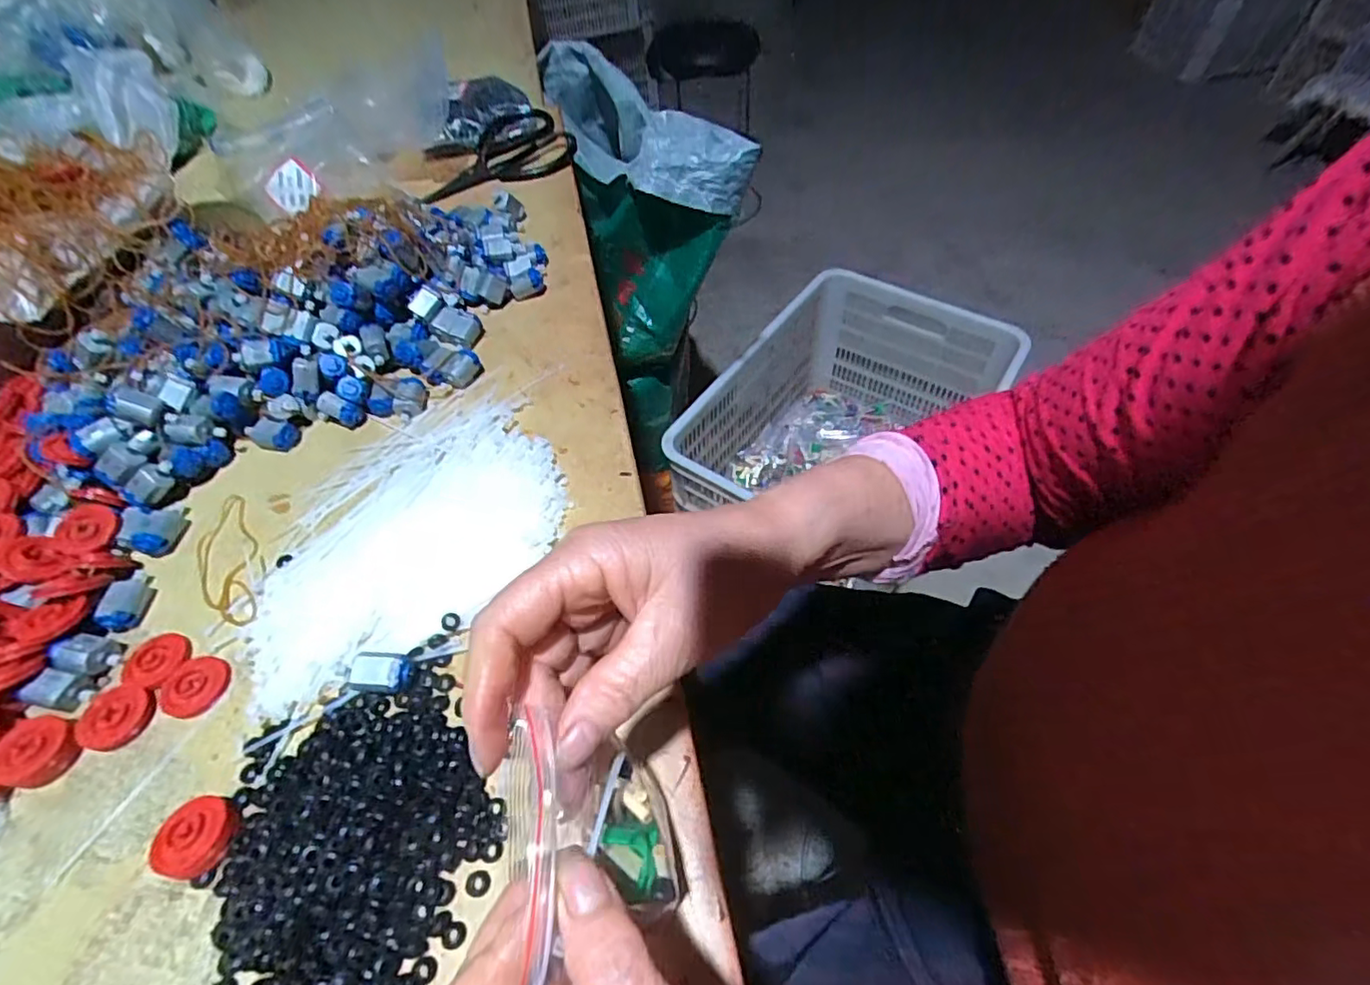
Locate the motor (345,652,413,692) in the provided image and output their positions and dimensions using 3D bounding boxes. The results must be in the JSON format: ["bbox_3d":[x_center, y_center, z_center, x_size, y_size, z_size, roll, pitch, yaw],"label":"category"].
[{"bbox_3d":[-0.156,0.094,0.315,0.033,0.017,0.019,1,53,3],"label":"motor"}]

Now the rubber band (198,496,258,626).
[{"bbox_3d":[-0.284,0.042,0.377,0.034,0.010,0.109,-27,57,-17],"label":"rubber band"}]

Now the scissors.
[{"bbox_3d":[-0.206,-0.373,0.662,0.166,0.027,0.093,-18,55,-11],"label":"scissors"}]

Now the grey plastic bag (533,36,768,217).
[{"bbox_3d":[-0.079,-0.501,0.841,0.167,0.117,0.452,-19,55,-12],"label":"grey plastic bag"}]

